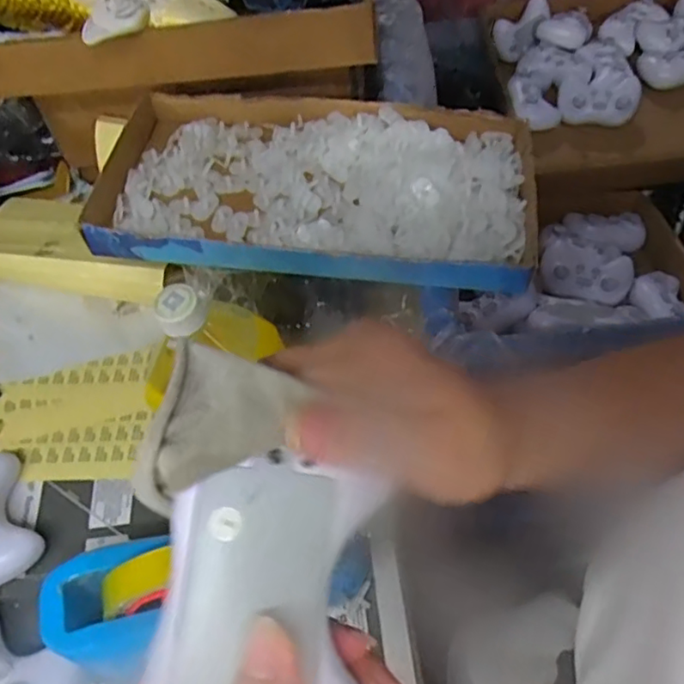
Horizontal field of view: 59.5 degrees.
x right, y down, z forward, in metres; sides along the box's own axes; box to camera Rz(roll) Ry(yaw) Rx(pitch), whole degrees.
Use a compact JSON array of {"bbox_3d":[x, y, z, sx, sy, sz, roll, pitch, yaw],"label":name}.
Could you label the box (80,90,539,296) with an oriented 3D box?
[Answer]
[{"bbox_3d":[-0.023,-0.145,0.533,0.372,0.039,0.201,5,57,9],"label":"box"}]

